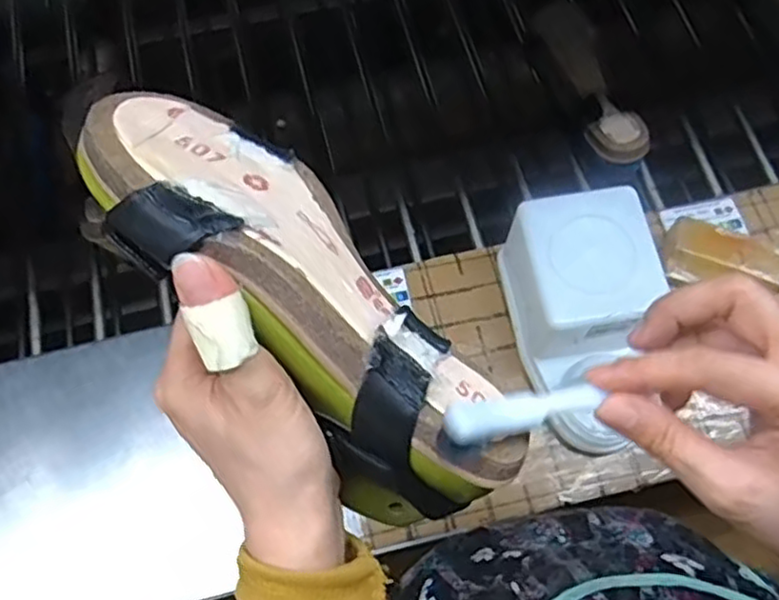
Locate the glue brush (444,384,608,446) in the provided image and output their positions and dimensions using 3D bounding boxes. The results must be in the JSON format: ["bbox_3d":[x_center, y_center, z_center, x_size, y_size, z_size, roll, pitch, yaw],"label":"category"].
[{"bbox_3d":[0.050,0.040,0.244,0.070,0.005,0.013,-5,65,-31],"label":"glue brush"}]

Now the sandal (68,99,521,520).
[{"bbox_3d":[-0.032,-0.003,0.266,0.074,0.058,0.217,-41,91,-14],"label":"sandal"}]

